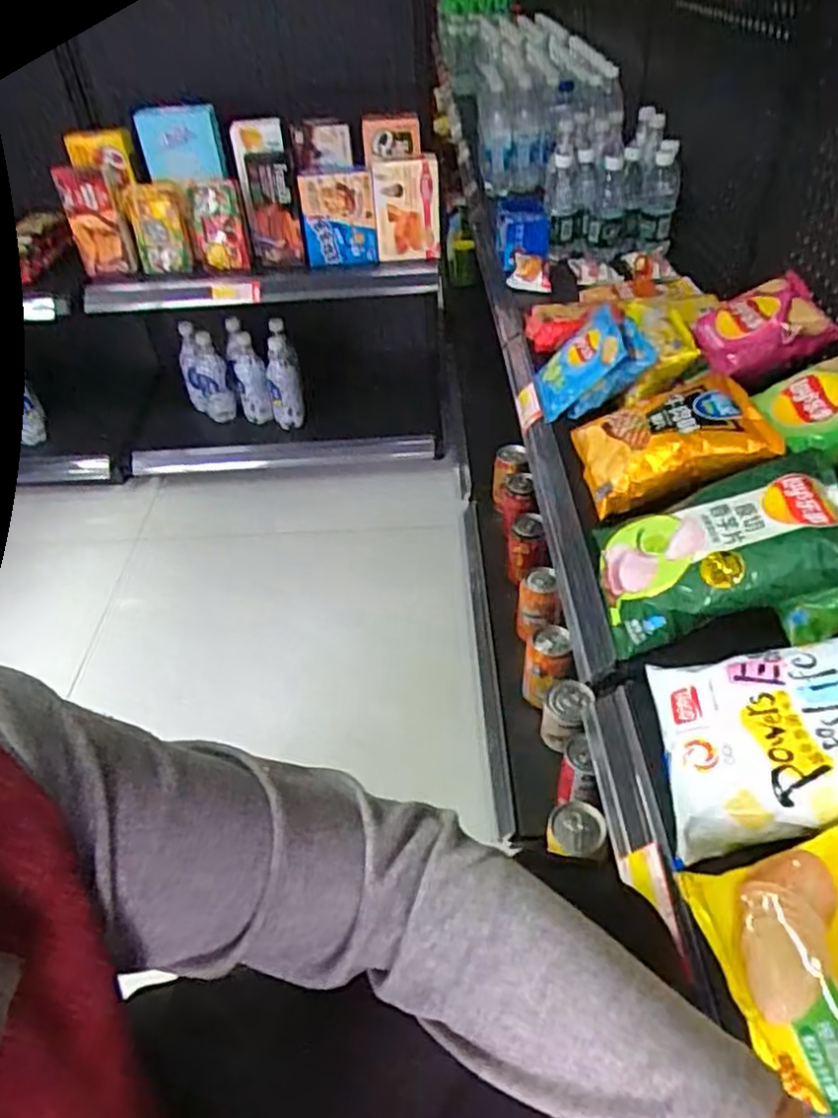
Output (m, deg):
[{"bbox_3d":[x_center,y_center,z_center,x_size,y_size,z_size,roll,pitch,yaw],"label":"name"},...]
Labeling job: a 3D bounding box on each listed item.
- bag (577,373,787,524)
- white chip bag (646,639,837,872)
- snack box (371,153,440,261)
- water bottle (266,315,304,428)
[{"bbox_3d":[0.278,-0.136,0.786,0.196,0.042,0.154,-20,46,17],"label":"bag"},{"bbox_3d":[0.294,0.118,0.510,0.243,0.043,0.153,-20,42,16],"label":"white chip bag"},{"bbox_3d":[-0.021,-0.606,1.221,0.112,0.156,0.035,0,43,4],"label":"snack box"},{"bbox_3d":[-0.287,-0.382,1.493,0.054,0.207,0.068,24,49,27],"label":"water bottle"}]

